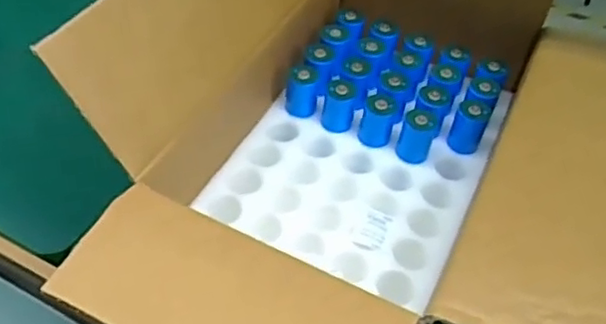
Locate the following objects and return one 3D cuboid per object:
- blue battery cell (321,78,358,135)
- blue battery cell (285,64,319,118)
[{"bbox_3d":[0.047,-0.076,0.814,0.041,0.062,0.045,9,47,2],"label":"blue battery cell"},{"bbox_3d":[-0.001,-0.093,0.828,0.042,0.058,0.045,5,47,-3],"label":"blue battery cell"}]

